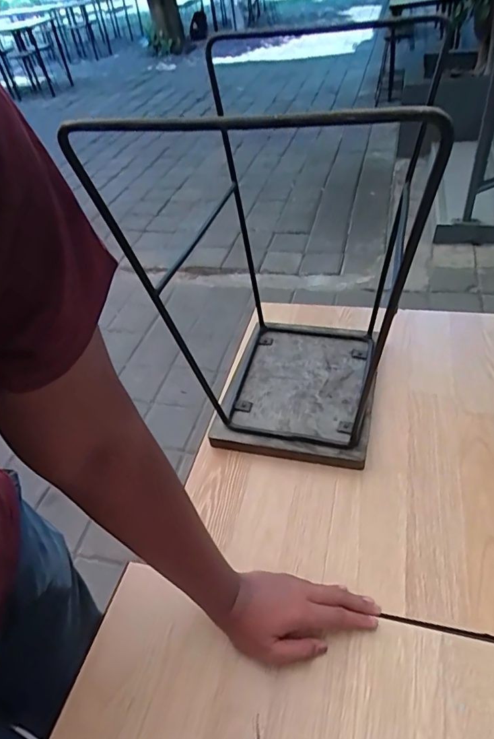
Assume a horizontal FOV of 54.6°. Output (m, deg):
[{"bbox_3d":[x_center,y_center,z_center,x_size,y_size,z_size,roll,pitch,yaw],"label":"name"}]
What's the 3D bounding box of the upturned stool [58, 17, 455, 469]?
[{"bbox_3d":[0.074,-0.120,0.650,0.295,0.499,0.338,9,45,17],"label":"upturned stool"}]

